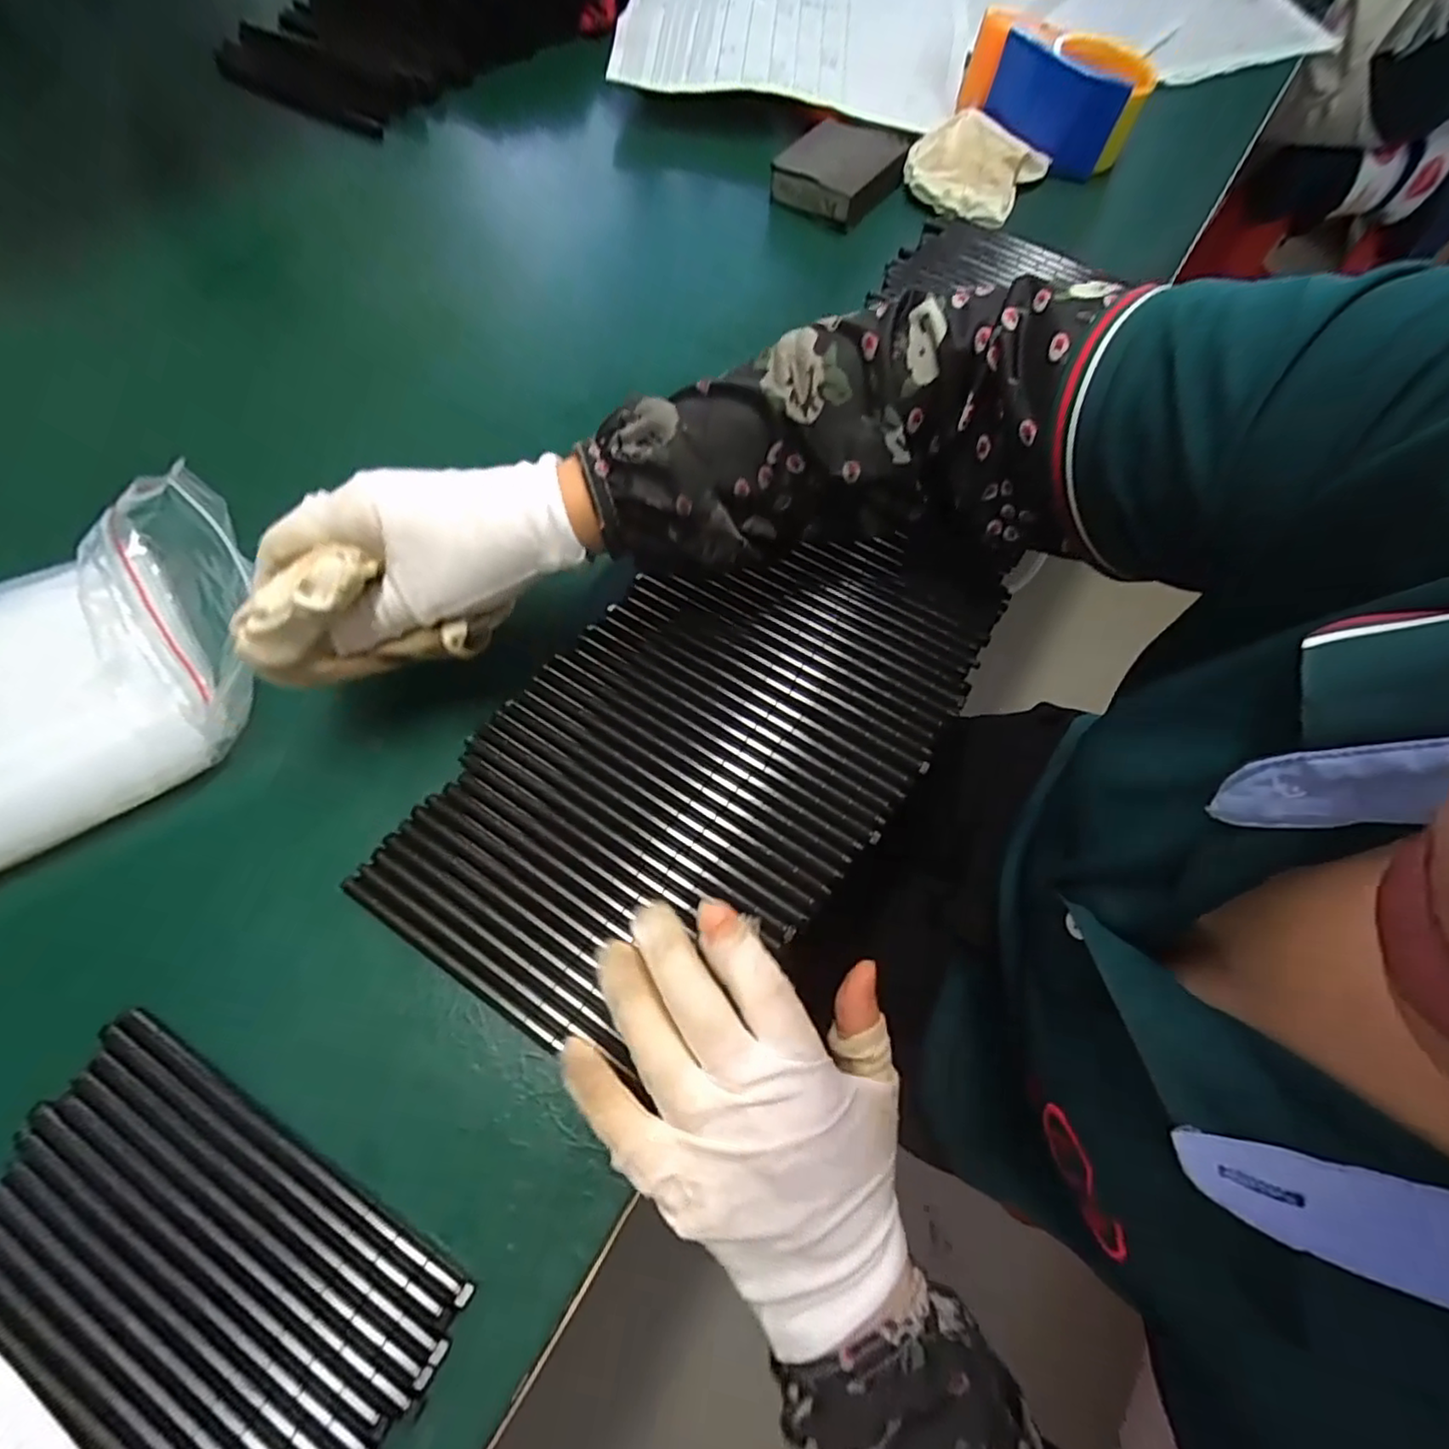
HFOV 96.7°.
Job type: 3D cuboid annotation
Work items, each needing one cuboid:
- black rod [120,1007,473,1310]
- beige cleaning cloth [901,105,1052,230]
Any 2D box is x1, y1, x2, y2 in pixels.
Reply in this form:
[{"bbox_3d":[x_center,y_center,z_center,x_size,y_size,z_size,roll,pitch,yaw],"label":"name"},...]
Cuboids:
[{"bbox_3d":[-0.165,0.159,0.244,0.174,0.008,0.007,29,69,12],"label":"black rod"},{"bbox_3d":[0.185,-0.413,0.474,0.082,0.020,0.109,33,70,13],"label":"beige cleaning cloth"}]

